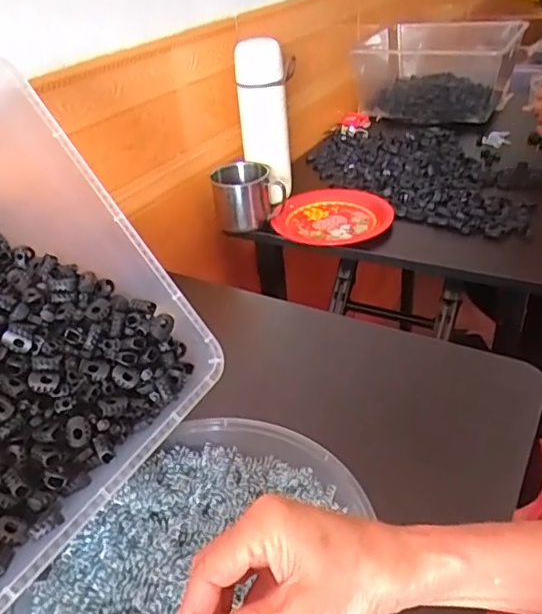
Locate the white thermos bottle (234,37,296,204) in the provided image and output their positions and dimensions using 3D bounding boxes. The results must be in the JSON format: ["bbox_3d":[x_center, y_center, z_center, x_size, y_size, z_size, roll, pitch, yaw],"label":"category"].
[{"bbox_3d":[-0.005,-0.254,0.802,0.075,0.226,0.065,-5,34,-1],"label":"white thermos bottle"}]

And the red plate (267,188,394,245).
[{"bbox_3d":[0.092,-0.135,0.809,0.157,0.016,0.163,7,36,17],"label":"red plate"}]

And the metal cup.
[{"bbox_3d":[-0.030,-0.162,0.817,0.097,0.075,0.097,-3,34,2],"label":"metal cup"}]

